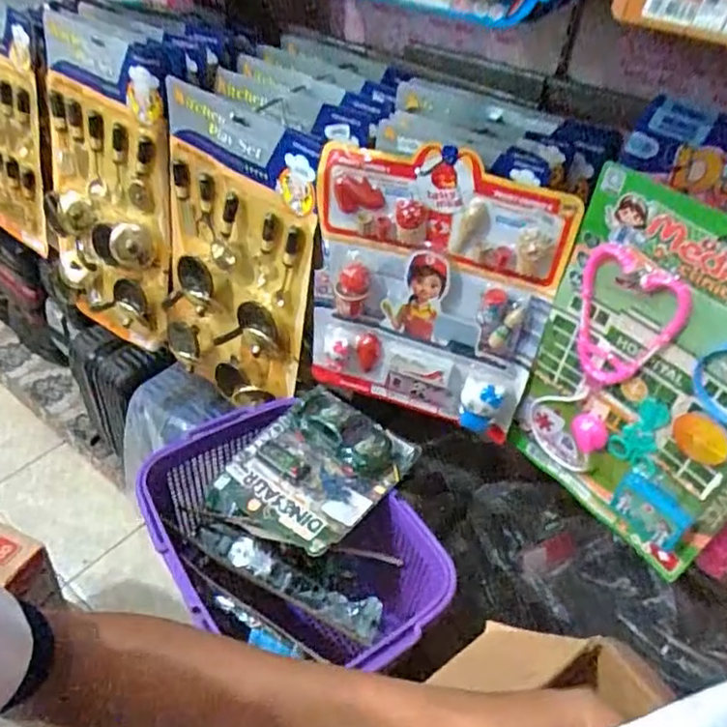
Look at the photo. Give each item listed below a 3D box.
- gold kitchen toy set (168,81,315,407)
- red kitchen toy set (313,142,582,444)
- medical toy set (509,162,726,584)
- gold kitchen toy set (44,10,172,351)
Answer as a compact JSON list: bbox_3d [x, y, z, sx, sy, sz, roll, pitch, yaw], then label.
[{"bbox_3d":[-0.191,-0.145,0.940,0.277,0.464,0.048,26,37,24],"label":"gold kitchen toy set"},{"bbox_3d":[0.080,-0.080,0.803,0.302,0.371,0.058,22,45,18],"label":"red kitchen toy set"},{"bbox_3d":[0.314,0.031,0.677,0.030,0.416,0.271,-24,50,-28],"label":"medical toy set"},{"bbox_3d":[-0.446,-0.280,1.050,0.329,0.489,0.048,30,32,24],"label":"gold kitchen toy set"}]

